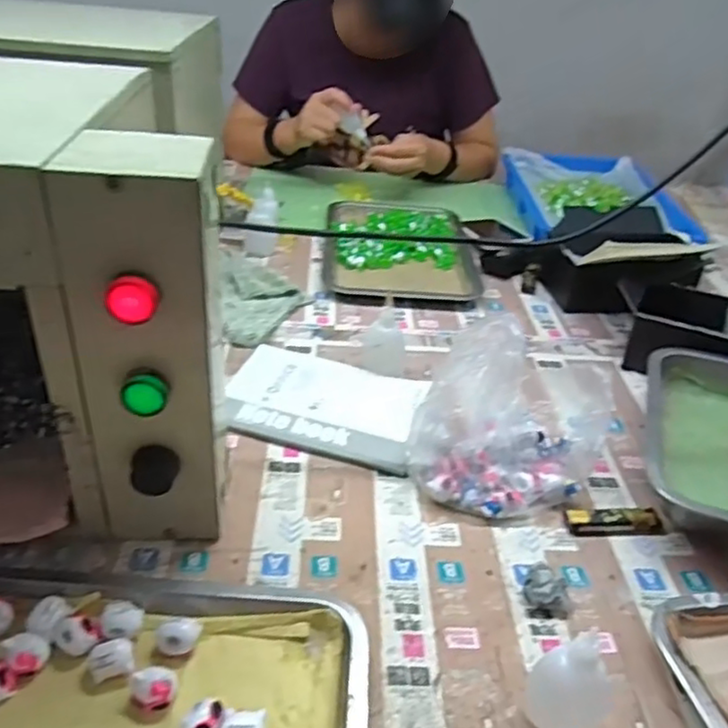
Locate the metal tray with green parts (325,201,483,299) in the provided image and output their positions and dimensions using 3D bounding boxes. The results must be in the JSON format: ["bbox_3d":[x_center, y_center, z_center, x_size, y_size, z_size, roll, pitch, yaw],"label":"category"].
[{"bbox_3d":[0.051,-0.179,0.963,0.209,0.020,0.304,2,35,-5],"label":"metal tray with green parts"}]

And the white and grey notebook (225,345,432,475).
[{"bbox_3d":[-0.038,0.033,0.647,0.189,0.017,0.139,12,35,9],"label":"white and grey notebook"}]

